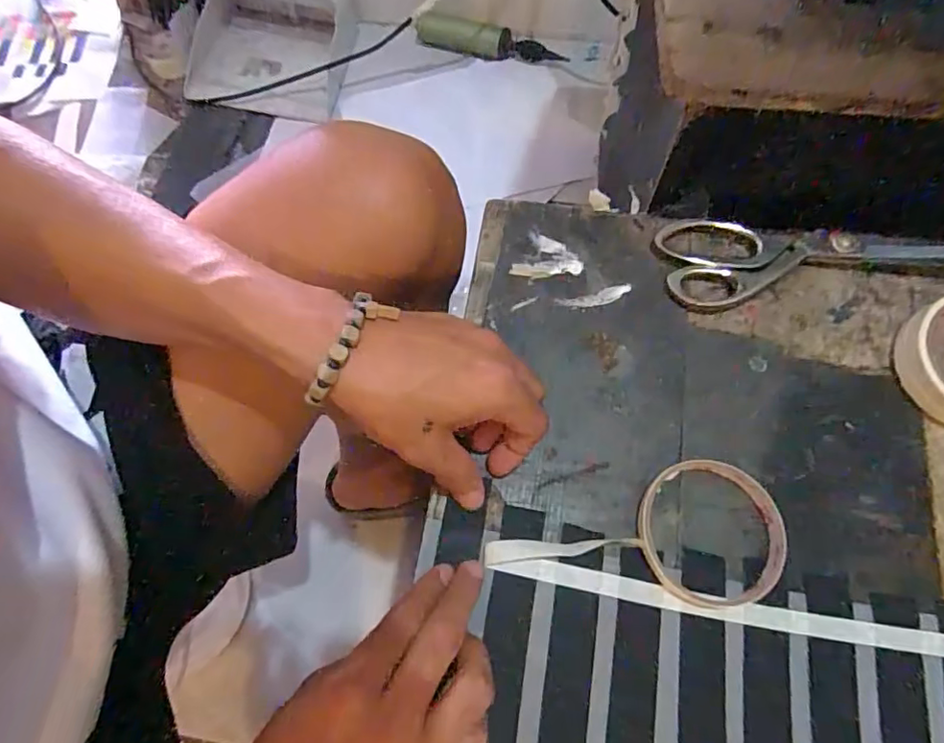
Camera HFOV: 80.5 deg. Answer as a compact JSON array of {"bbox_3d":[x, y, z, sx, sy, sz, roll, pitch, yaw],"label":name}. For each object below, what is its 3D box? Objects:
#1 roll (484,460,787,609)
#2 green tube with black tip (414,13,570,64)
[{"bbox_3d":[0.096,0.098,0.329,0.174,0.011,0.081,-4,68,-3],"label":"roll"},{"bbox_3d":[0.033,-0.594,0.997,0.273,0.043,0.045,12,69,7],"label":"green tube with black tip"}]

